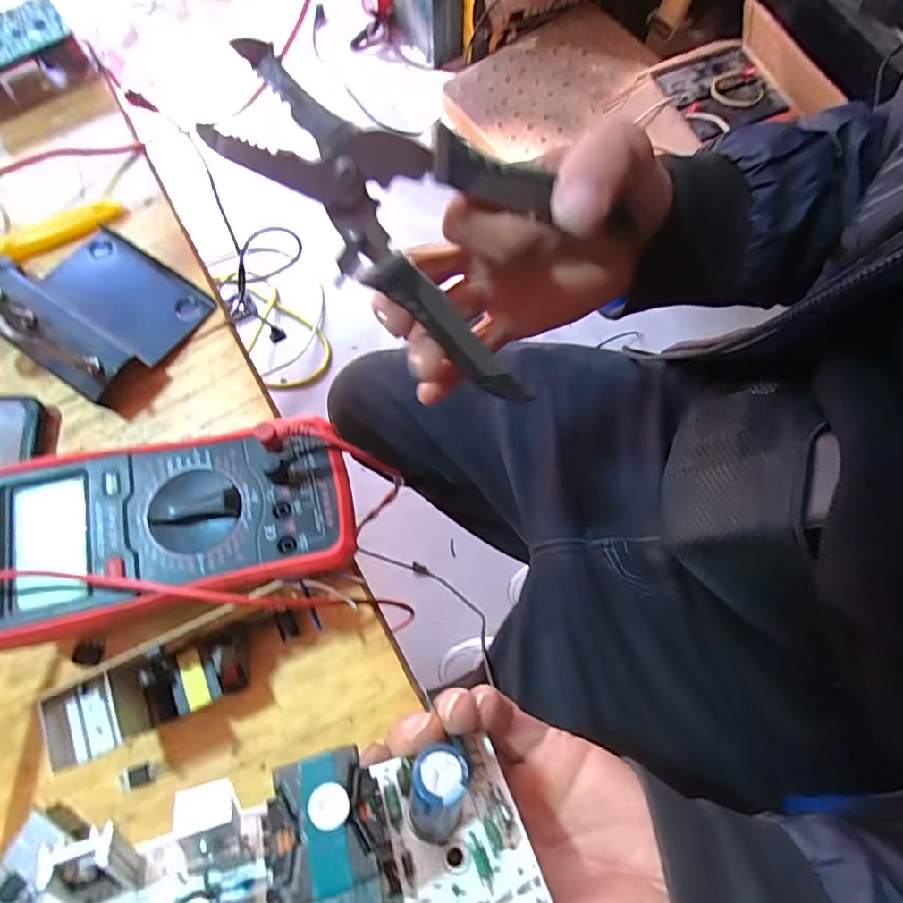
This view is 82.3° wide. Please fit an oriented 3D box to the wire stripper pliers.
[{"bbox_3d":[-0.008,-0.092,0.211,0.162,0.018,0.079,30,113,-29],"label":"wire stripper pliers"}]

